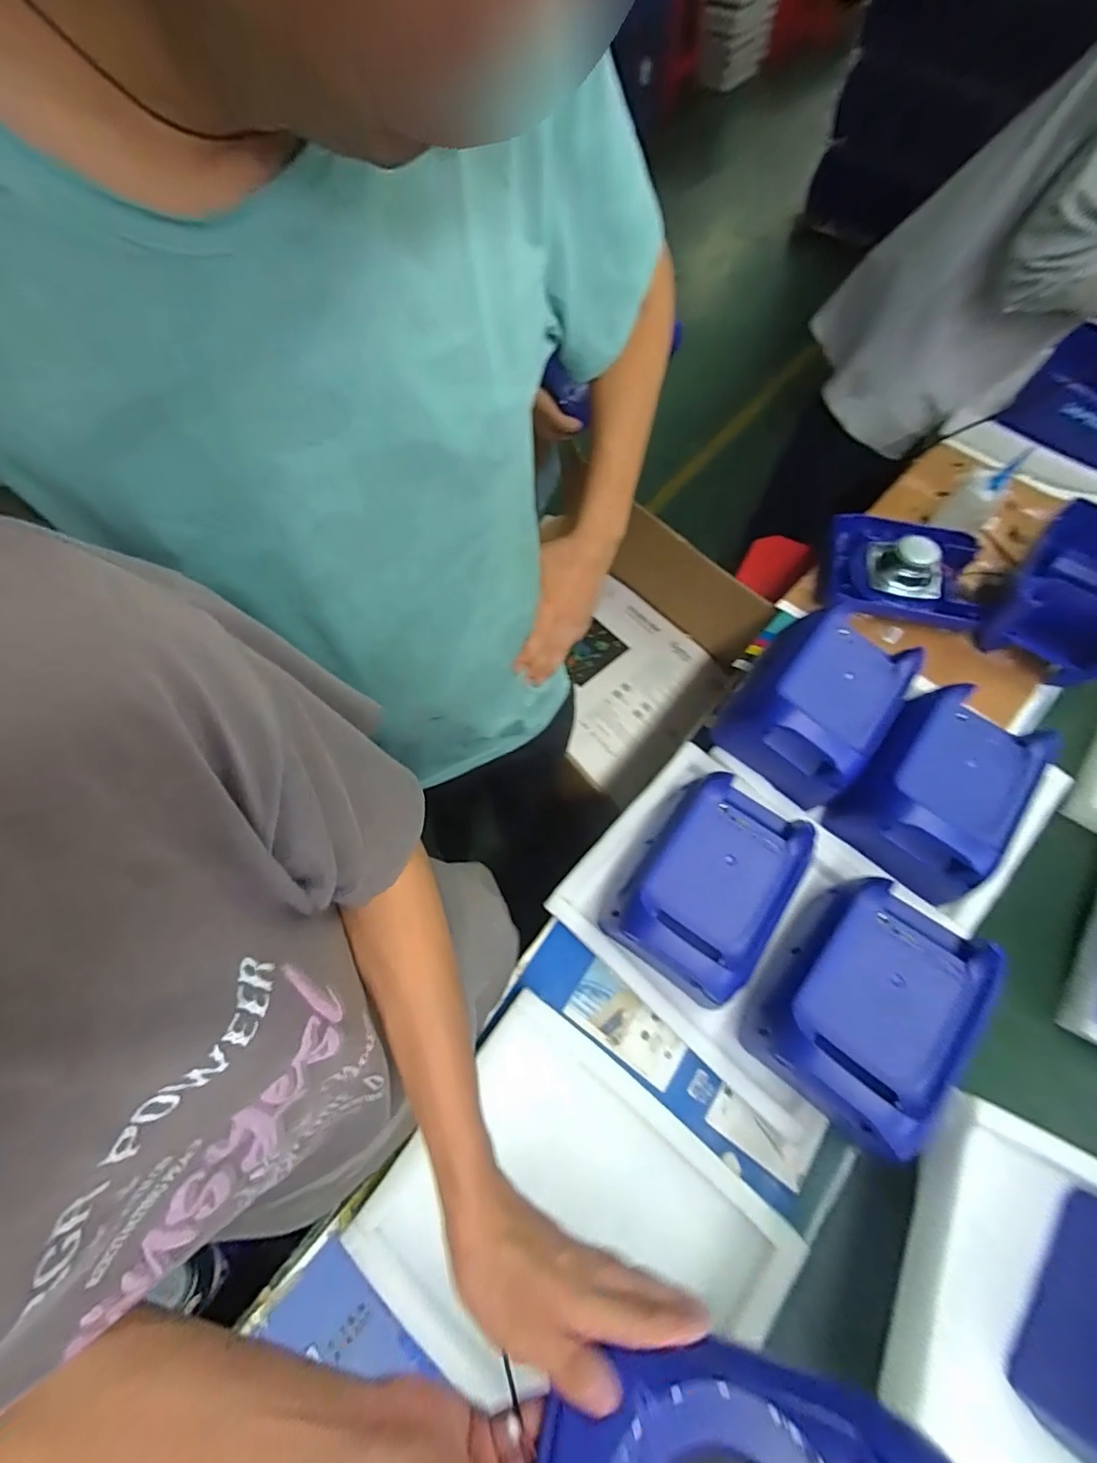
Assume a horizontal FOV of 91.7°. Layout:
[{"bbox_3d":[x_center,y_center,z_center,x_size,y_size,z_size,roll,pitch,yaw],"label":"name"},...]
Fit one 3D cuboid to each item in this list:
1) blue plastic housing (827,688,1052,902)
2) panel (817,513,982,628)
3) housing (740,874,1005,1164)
[{"bbox_3d":[0.458,0.069,0.627,0.154,0.097,0.221,38,73,14],"label":"blue plastic housing"},{"bbox_3d":[0.545,-0.248,0.809,0.213,0.086,0.180,12,68,5],"label":"panel"},{"bbox_3d":[0.313,0.270,0.528,0.145,0.121,0.215,34,72,13],"label":"housing"}]

